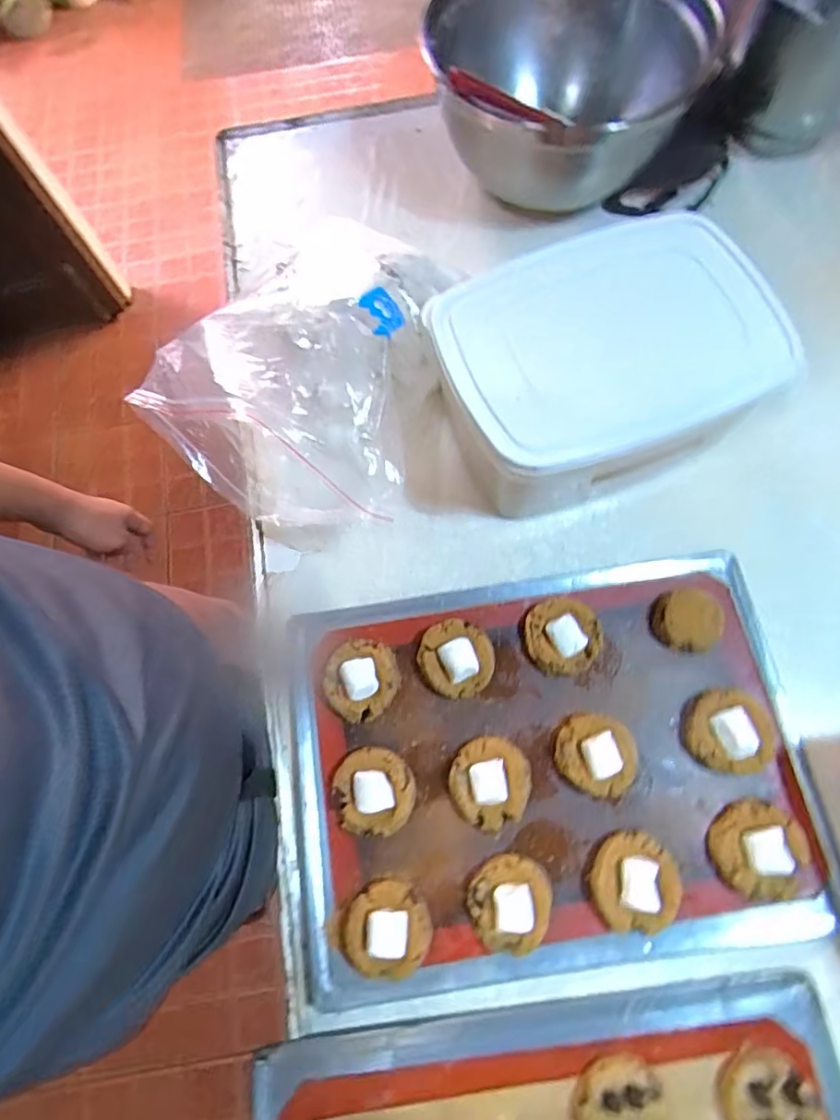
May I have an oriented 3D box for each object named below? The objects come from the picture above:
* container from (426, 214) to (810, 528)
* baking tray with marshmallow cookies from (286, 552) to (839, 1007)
[{"bbox_3d":[0.153,-0.181,0.548,0.257,0.173,0.211,-21,72,-6],"label":"container"},{"bbox_3d":[0.115,0.176,0.499,0.454,0.031,0.323,-8,71,-1],"label":"baking tray with marshmallow cookies"}]

